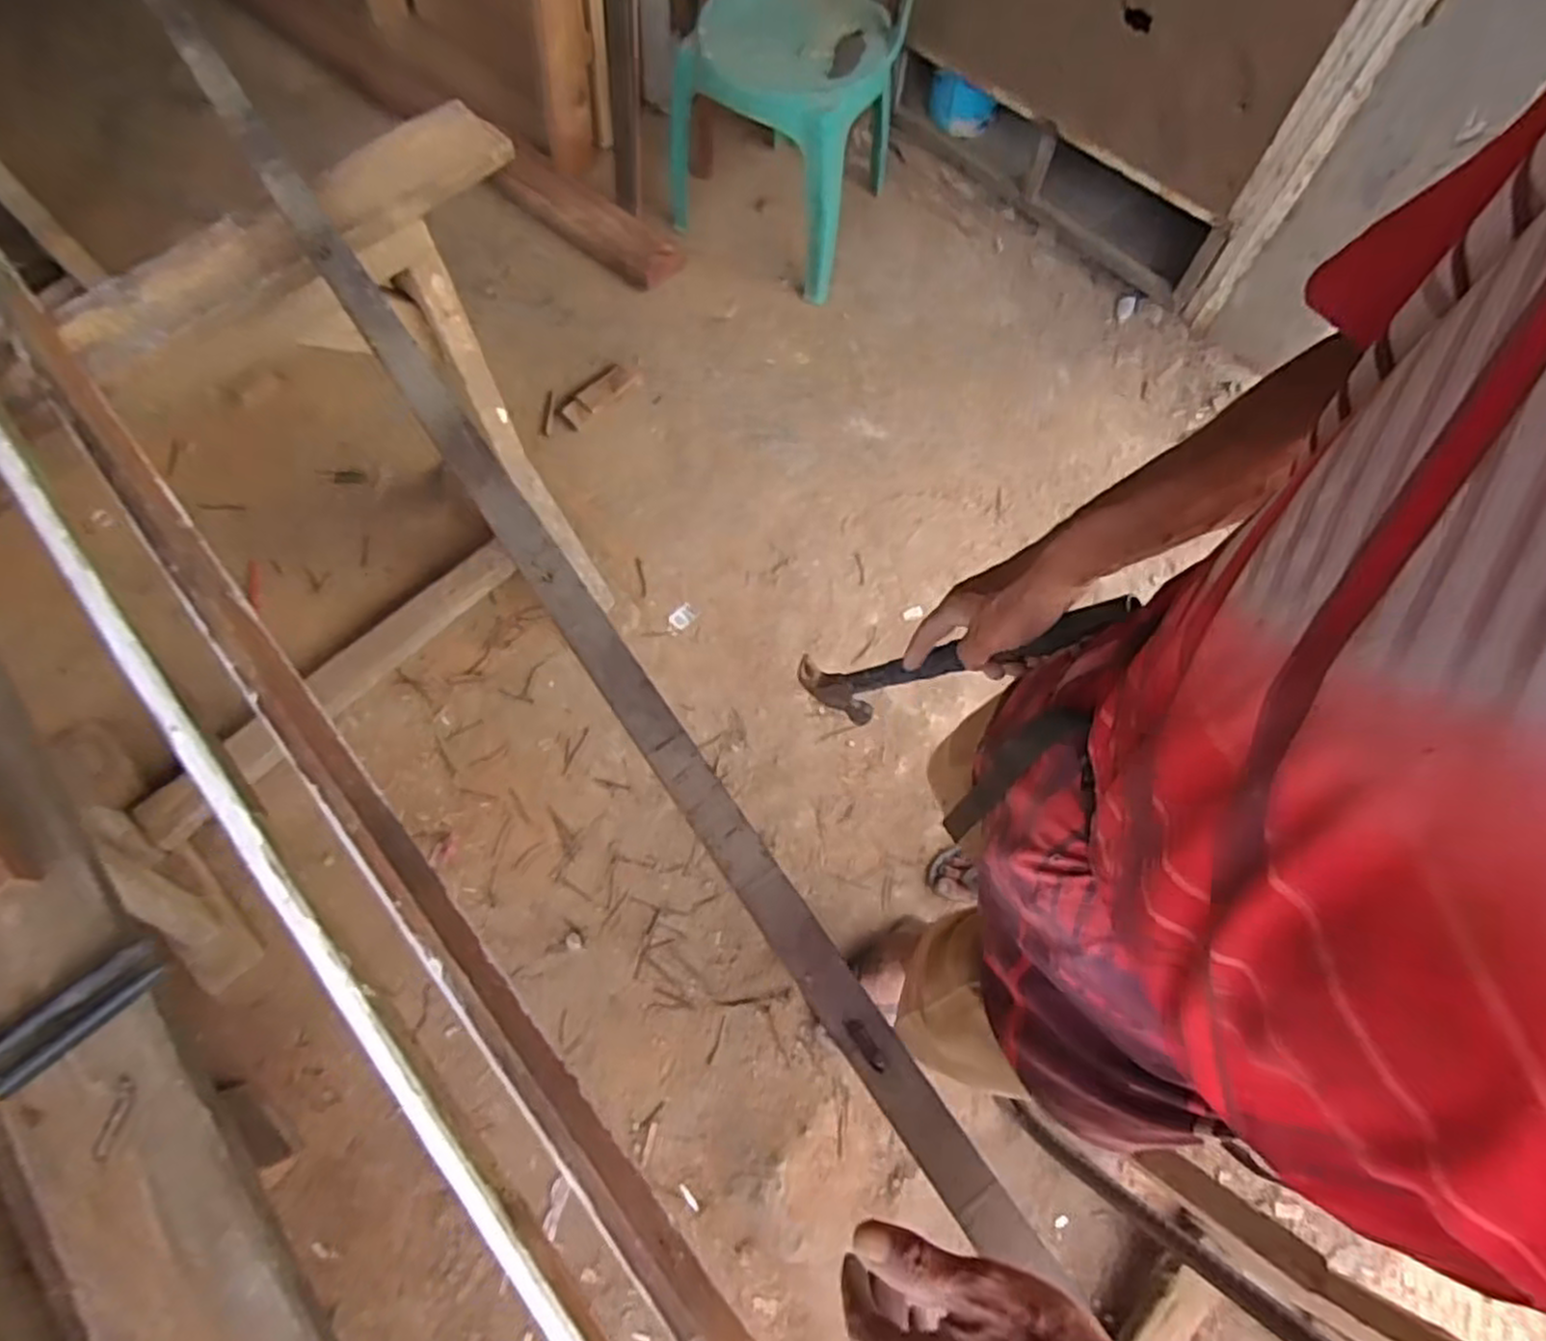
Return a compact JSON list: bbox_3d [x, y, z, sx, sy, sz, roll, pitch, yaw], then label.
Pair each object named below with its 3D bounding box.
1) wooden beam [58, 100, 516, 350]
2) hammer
[{"bbox_3d":[-0.526,-0.492,0.852,0.512,0.039,0.115,-39,74,-14],"label":"wooden beam"},{"bbox_3d":[0.155,-0.007,0.655,0.090,0.326,0.031,23,65,-31],"label":"hammer"}]

